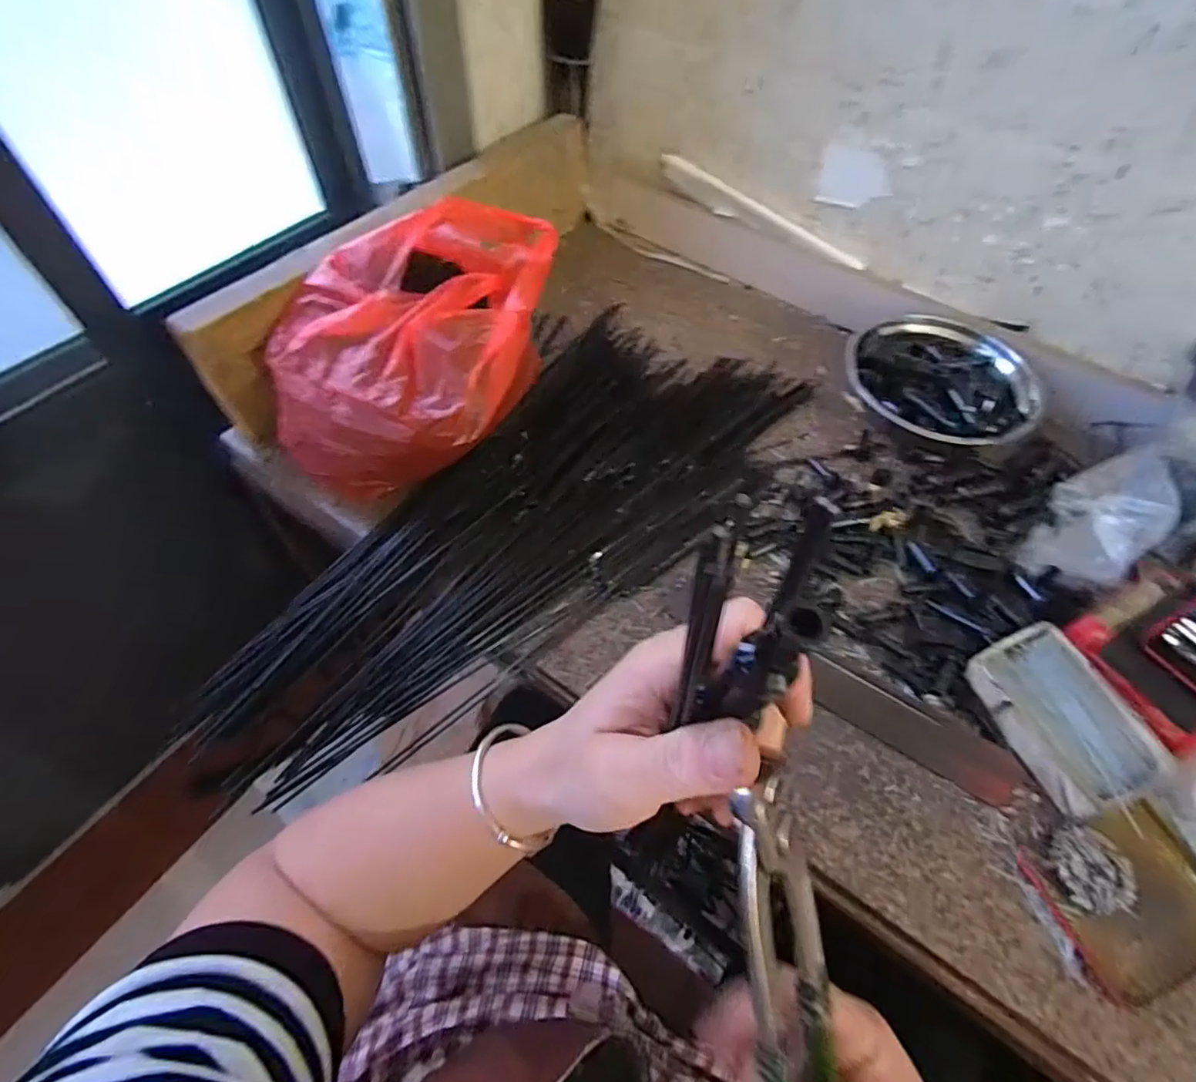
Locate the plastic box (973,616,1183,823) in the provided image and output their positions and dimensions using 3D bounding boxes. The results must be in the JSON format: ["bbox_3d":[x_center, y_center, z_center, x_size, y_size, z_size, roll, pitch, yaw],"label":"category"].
[{"bbox_3d":[0.370,0.139,0.468,0.098,0.029,0.131,-19,57,-15],"label":"plastic box"}]

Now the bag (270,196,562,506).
[{"bbox_3d":[-0.181,-0.192,0.577,0.221,0.160,0.279,22,56,13],"label":"bag"}]

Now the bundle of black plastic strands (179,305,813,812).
[{"bbox_3d":[-0.075,-0.040,0.563,0.267,0.034,0.632,36,60,21],"label":"bundle of black plastic strands"}]

